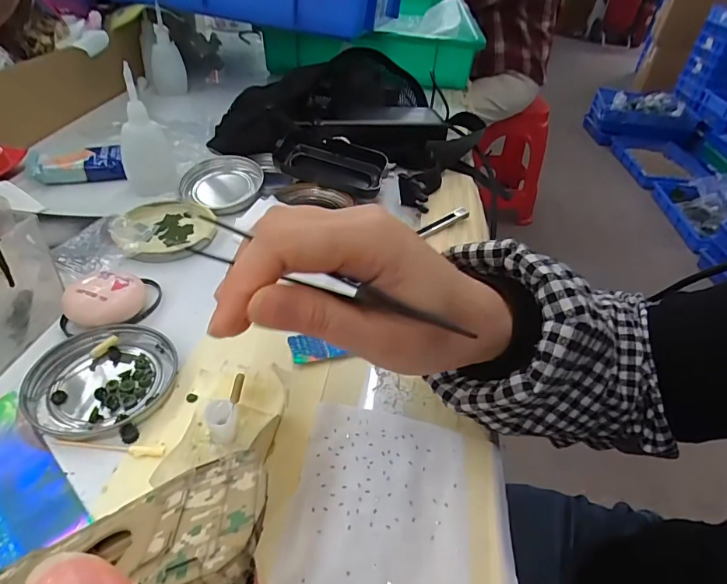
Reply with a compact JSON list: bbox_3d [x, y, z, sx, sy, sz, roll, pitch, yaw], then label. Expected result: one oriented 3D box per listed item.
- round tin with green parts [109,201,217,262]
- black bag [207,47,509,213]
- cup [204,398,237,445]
[{"bbox_3d":[-0.169,-0.055,0.386,0.078,0.012,0.082,-9,44,-18],"label":"round tin with green parts"},{"bbox_3d":[-0.013,-0.209,0.528,0.283,0.070,0.256,15,42,9],"label":"black bag"},{"bbox_3d":[-0.065,0.059,0.208,0.012,0.019,0.012,3,40,-3],"label":"cup"}]

